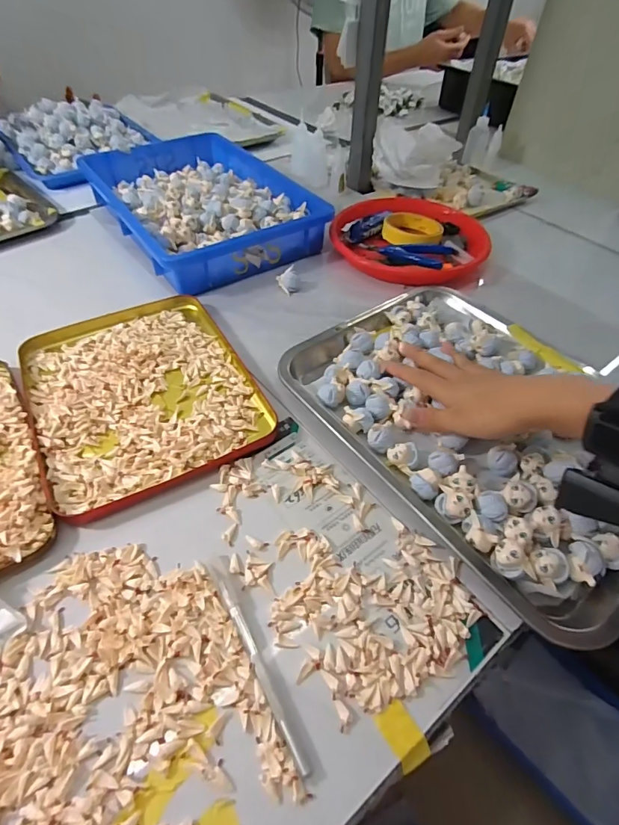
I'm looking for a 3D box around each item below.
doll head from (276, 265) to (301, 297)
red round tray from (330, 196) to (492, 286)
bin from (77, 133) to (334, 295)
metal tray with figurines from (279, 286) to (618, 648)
[{"bbox_3d":[-0.025,-0.169,0.557,0.025,0.020,0.029,-25,54,-22],"label":"doll head"},{"bbox_3d":[0.144,-0.247,0.618,0.205,0.027,0.203,1,49,-1],"label":"red round tray"},{"bbox_3d":[-0.163,-0.321,0.653,0.245,0.051,0.368,-28,55,-23],"label":"bin"},{"bbox_3d":[0.161,-0.001,0.414,0.247,0.044,0.351,-29,57,-22],"label":"metal tray with figurines"}]

